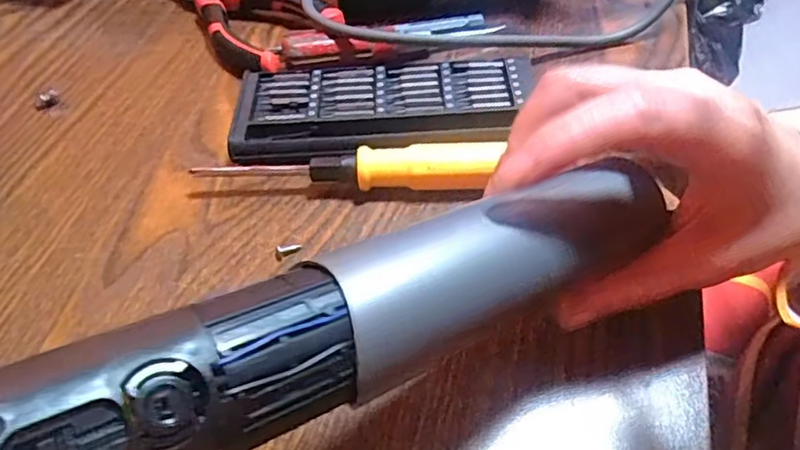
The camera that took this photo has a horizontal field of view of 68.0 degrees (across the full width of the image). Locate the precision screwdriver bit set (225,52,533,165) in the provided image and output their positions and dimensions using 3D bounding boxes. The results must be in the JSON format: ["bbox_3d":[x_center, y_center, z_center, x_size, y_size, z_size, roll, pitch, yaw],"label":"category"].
[{"bbox_3d":[-0.009,-0.060,0.308,0.149,0.015,0.064,-5,50,0],"label":"precision screwdriver bit set"}]

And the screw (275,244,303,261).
[{"bbox_3d":[-0.050,0.011,0.262,0.012,0.004,0.006,-18,51,-11],"label":"screw"}]

